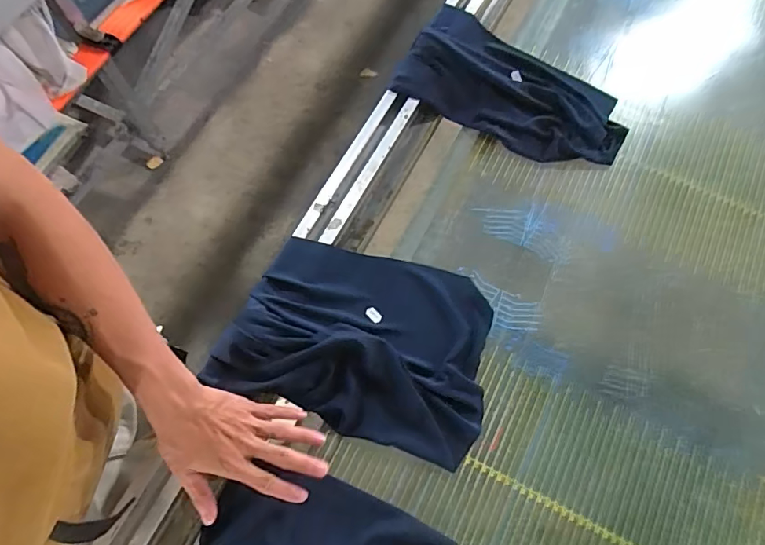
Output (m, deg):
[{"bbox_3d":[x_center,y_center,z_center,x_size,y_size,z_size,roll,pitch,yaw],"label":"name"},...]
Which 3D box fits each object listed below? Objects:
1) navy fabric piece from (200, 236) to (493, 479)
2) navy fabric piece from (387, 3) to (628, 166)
[{"bbox_3d":[-0.020,0.075,0.588,0.302,0.059,0.228,16,69,5],"label":"navy fabric piece"},{"bbox_3d":[0.209,-0.281,0.744,0.348,0.061,0.209,27,70,9],"label":"navy fabric piece"}]

